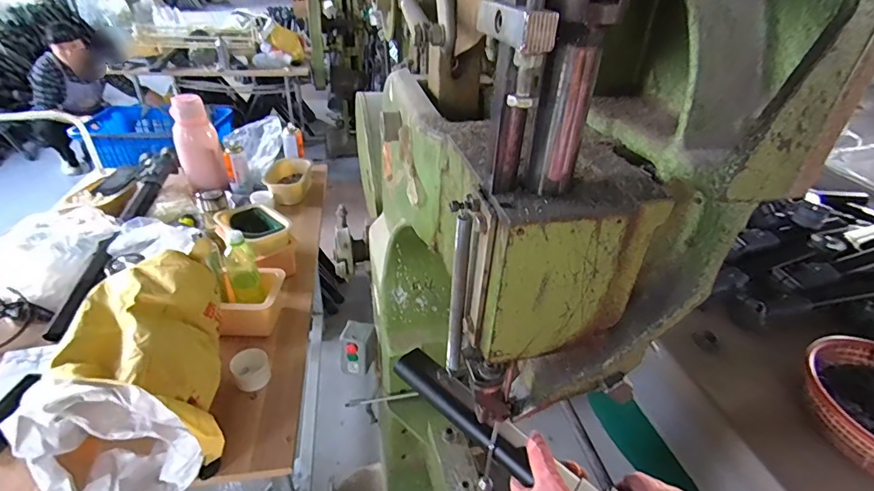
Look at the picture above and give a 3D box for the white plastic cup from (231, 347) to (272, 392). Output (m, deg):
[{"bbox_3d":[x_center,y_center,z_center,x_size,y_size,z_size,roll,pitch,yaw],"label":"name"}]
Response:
[{"bbox_3d":[-0.354,0.241,0.845,0.066,0.050,0.074,-12,37,-22],"label":"white plastic cup"}]

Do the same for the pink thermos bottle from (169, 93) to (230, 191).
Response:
[{"bbox_3d":[-0.738,-0.312,1.370,0.120,0.272,0.102,-19,41,-30],"label":"pink thermos bottle"}]

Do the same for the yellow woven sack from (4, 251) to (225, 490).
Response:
[{"bbox_3d":[-0.482,0.212,0.714,0.238,0.231,0.325,-9,36,-18],"label":"yellow woven sack"}]

